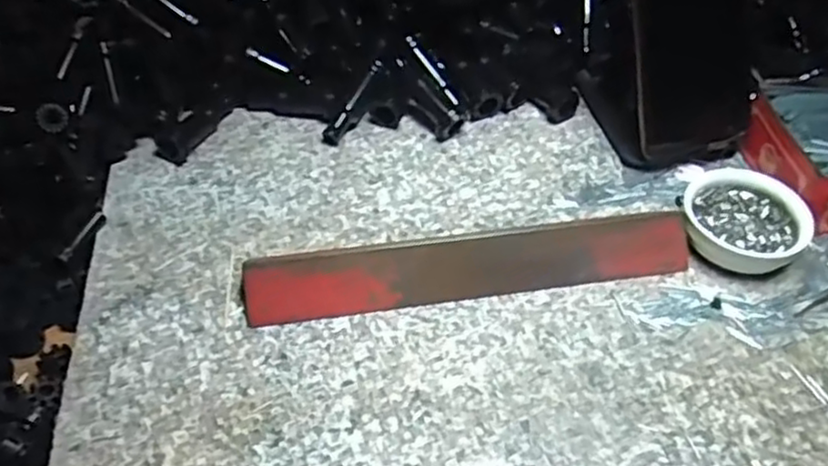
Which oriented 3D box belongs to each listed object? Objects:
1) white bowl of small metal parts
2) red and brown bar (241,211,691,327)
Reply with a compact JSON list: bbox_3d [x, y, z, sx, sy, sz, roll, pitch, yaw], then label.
[{"bbox_3d":[0.201,-0.007,0.440,0.070,0.030,0.064,1,47,-1],"label":"white bowl of small metal parts"},{"bbox_3d":[0.034,0.019,0.415,0.254,0.023,0.030,-6,48,-7],"label":"red and brown bar"}]

